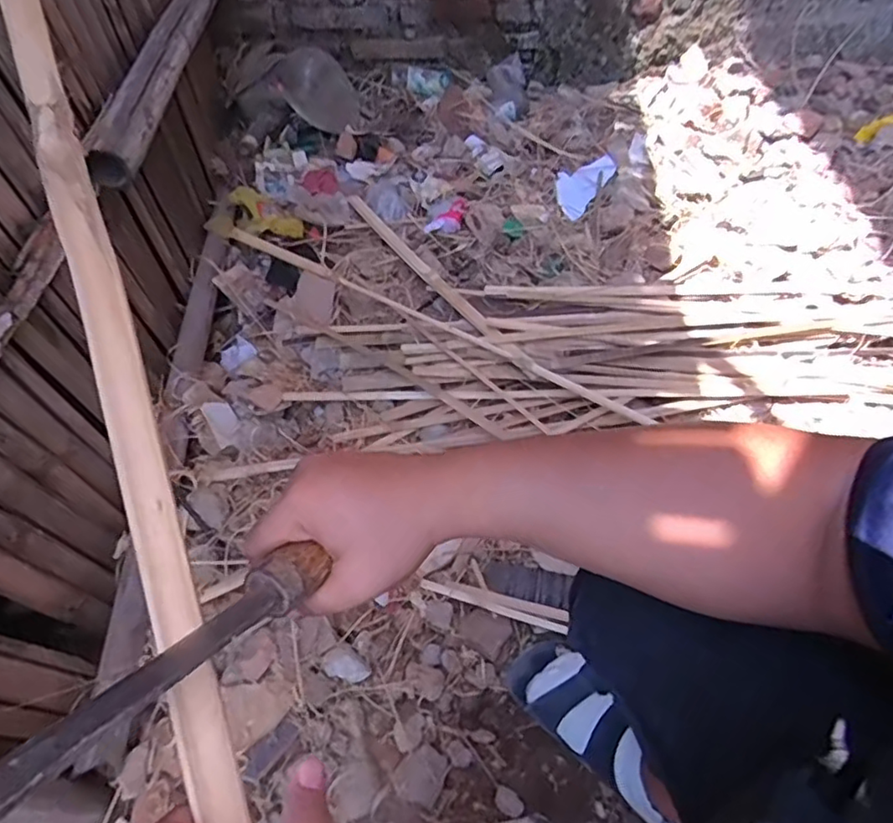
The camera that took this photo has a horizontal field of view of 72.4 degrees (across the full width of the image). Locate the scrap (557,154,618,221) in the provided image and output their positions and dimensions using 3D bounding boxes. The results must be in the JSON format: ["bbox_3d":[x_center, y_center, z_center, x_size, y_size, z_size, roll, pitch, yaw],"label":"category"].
[{"bbox_3d":[0.256,-0.438,1.173,0.085,0.031,0.170,30,59,22],"label":"scrap"}]

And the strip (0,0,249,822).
[{"bbox_3d":[-0.201,-0.065,0.351,0.026,0.014,0.596,-19,75,-12],"label":"strip"}]

